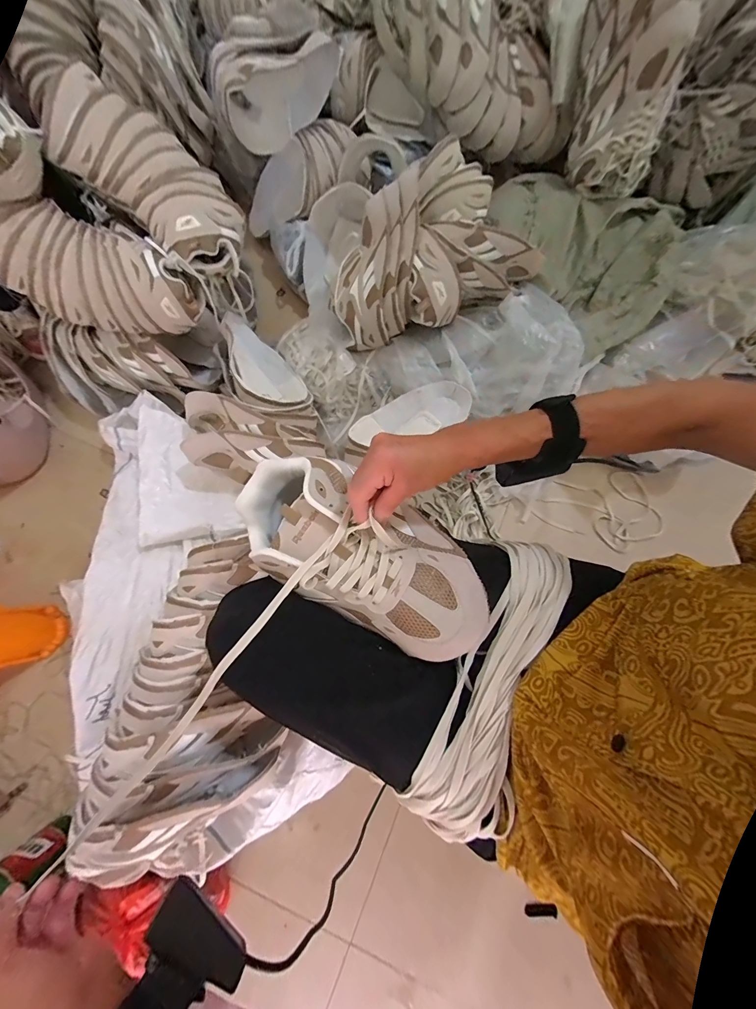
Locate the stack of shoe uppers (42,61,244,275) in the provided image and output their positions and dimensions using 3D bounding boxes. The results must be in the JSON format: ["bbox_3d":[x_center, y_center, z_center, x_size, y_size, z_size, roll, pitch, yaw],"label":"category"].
[{"bbox_3d":[-0.372,-0.545,0.580,0.312,0.098,0.165,40,80,-7],"label":"stack of shoe uppers"}]

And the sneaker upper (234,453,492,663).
[{"bbox_3d":[-0.014,0.044,0.346,0.270,0.066,0.129,31,79,8],"label":"sneaker upper"}]

